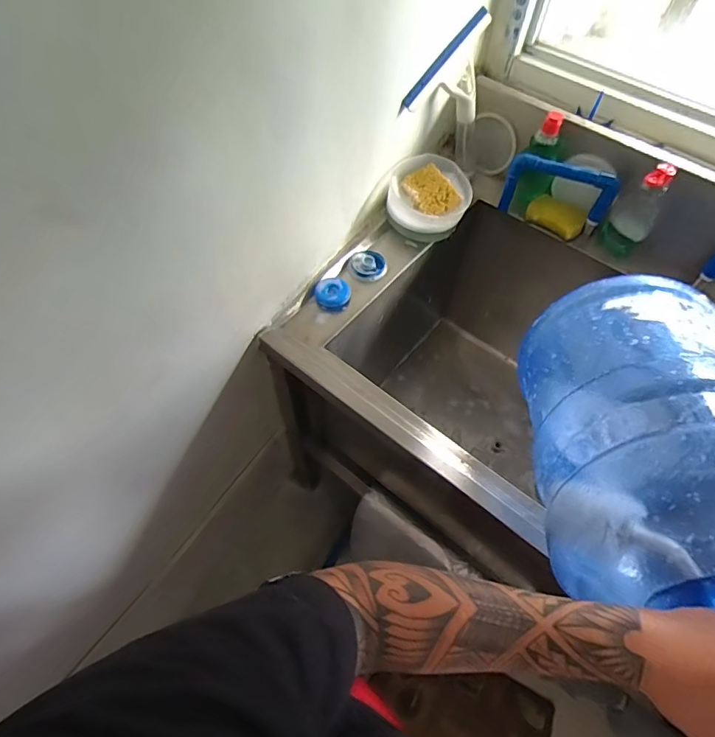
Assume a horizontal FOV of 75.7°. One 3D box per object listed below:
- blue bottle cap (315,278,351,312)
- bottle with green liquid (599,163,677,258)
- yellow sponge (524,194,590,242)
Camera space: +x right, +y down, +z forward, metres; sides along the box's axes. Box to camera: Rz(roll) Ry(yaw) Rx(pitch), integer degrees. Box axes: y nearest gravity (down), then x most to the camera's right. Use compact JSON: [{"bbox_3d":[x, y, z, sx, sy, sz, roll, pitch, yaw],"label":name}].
[{"bbox_3d":[-0.039,-0.121,0.743,0.055,0.030,0.055,1,59,-1],"label":"blue bottle cap"},{"bbox_3d":[0.469,-0.261,0.774,0.071,0.161,0.046,34,64,17],"label":"bottle with green liquid"},{"bbox_3d":[0.366,-0.280,0.843,0.102,0.033,0.056,31,63,15],"label":"yellow sponge"}]

